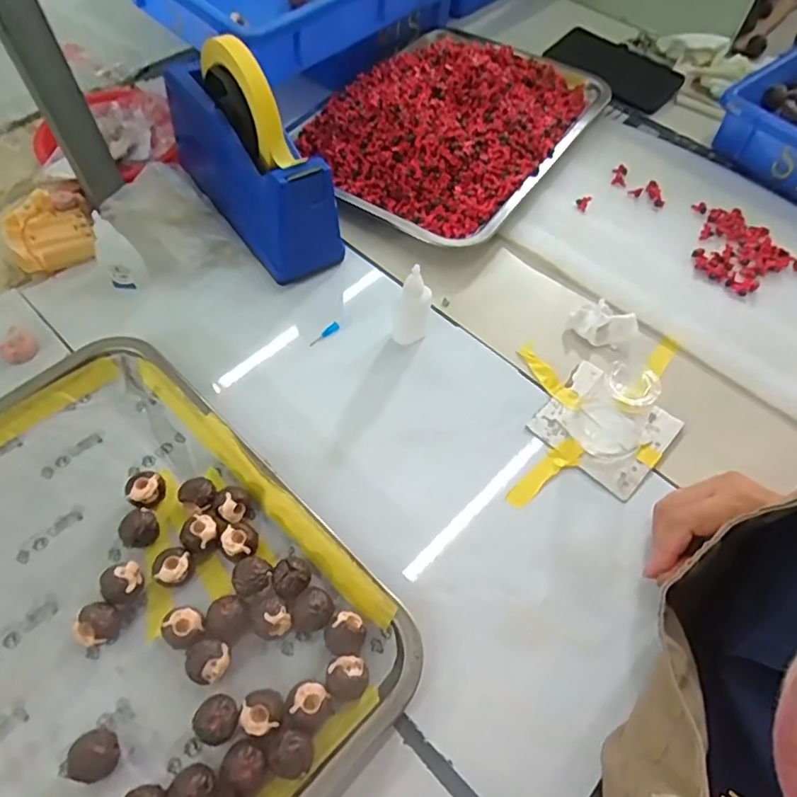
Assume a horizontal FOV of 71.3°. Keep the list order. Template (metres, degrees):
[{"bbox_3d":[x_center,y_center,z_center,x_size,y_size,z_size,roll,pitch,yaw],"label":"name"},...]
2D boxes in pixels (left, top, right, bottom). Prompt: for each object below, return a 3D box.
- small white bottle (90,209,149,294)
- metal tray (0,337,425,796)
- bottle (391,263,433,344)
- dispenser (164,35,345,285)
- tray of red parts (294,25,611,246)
[{"bbox_3d":[-0.238,-0.122,0.467,0.030,0.069,0.025,-31,66,-18],"label":"small white bottle"},{"bbox_3d":[-0.187,0.124,0.351,0.356,0.030,0.258,40,66,19],"label":"metal tray"},{"bbox_3d":[0.011,-0.078,0.451,0.030,0.079,0.032,4,60,0],"label":"bottle"},{"bbox_3d":[-0.134,-0.217,0.488,0.069,0.136,0.199,-33,66,-19],"label":"dispenser"},{"bbox_3d":[0.058,-0.309,0.597,0.245,0.052,0.327,32,64,15],"label":"tray of red parts"}]

